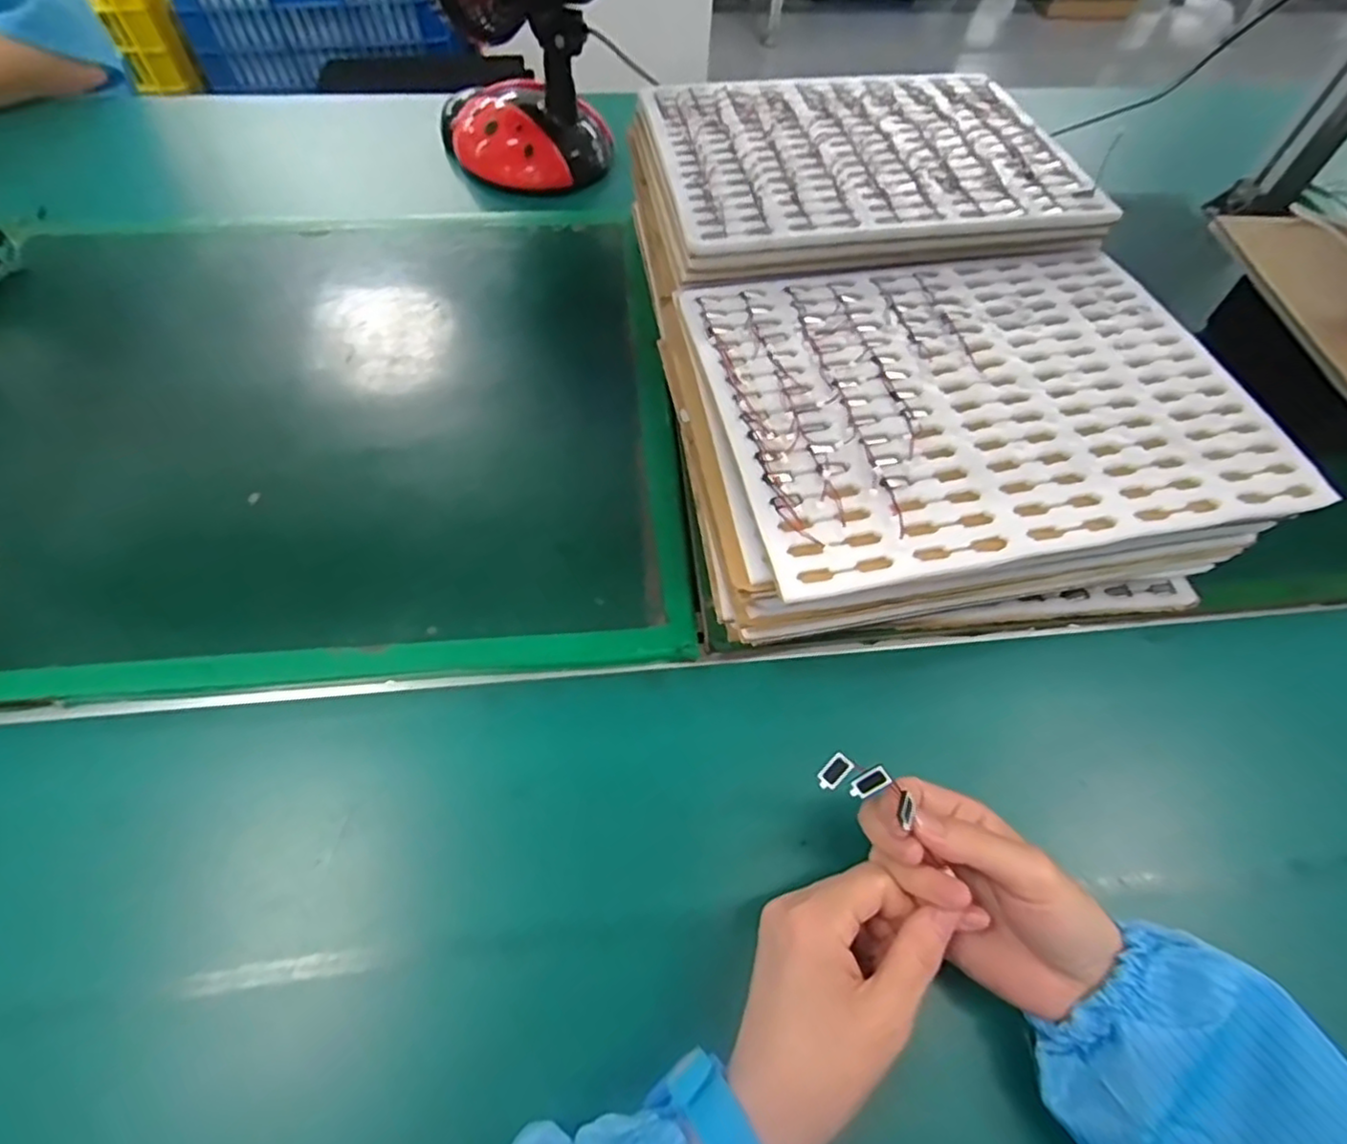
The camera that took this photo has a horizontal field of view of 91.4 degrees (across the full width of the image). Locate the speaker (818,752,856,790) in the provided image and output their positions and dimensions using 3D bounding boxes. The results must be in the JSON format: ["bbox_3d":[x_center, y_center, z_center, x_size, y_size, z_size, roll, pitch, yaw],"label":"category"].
[{"bbox_3d":[0.075,0.093,0.306,0.010,0.004,0.018,44,99,21],"label":"speaker"}]

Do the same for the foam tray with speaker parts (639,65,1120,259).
[{"bbox_3d":[0.143,-0.333,0.513,0.310,0.015,0.250,-7,57,-8],"label":"foam tray with speaker parts"}]

